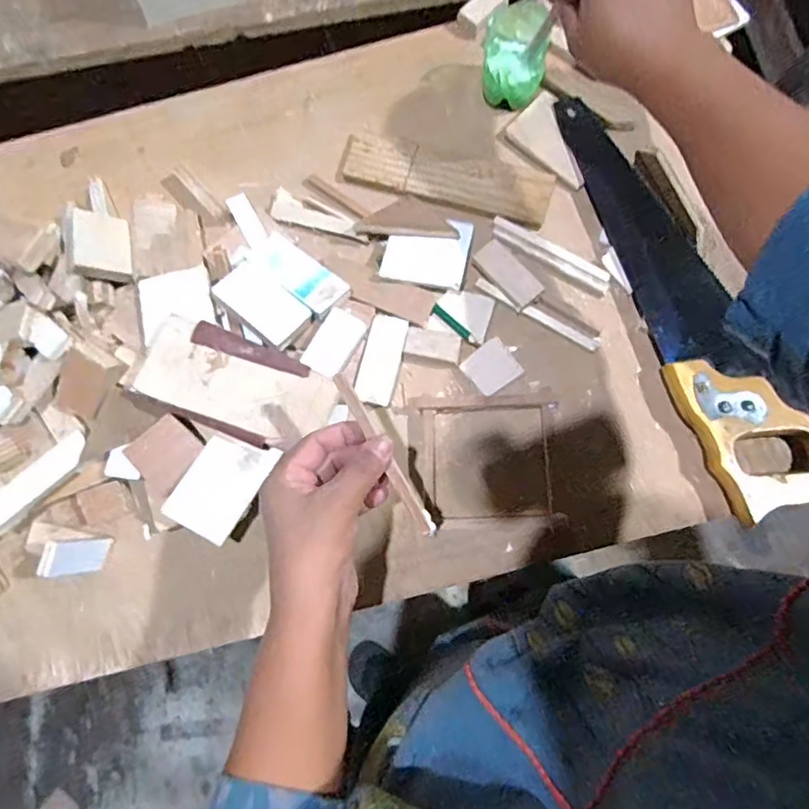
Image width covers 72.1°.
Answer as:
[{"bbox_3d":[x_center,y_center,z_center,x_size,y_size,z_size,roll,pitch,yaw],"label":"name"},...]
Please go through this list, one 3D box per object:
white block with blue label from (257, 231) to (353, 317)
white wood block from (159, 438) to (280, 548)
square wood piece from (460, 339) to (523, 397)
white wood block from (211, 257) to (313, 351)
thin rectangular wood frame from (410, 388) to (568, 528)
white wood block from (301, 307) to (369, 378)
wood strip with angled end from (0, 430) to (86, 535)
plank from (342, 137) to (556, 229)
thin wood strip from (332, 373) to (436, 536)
[{"bbox_3d":[-0.094,-0.116,0.495,0.093,0.008,0.038,39,75,11],"label":"white block with blue label"},{"bbox_3d":[-0.150,0.064,0.454,0.055,0.013,0.084,28,82,9],"label":"white wood block"},{"bbox_3d":[0.077,-0.033,0.492,0.042,0.010,0.040,-36,78,-4],"label":"square wood piece"},{"bbox_3d":[-0.123,-0.089,0.482,0.081,0.010,0.049,42,73,5],"label":"white wood block"},{"bbox_3d":[0.071,0.045,0.471,0.121,0.021,0.117,-3,78,4],"label":"thin rectangular wood frame"},{"bbox_3d":[-0.060,-0.052,0.477,0.034,0.012,0.057,33,82,10],"label":"white wood block"},{"bbox_3d":[-0.306,0.065,0.464,0.102,0.012,0.029,-41,78,-5],"label":"wood strip with angled end"},{"bbox_3d":[0.040,-0.217,0.535,0.198,0.018,0.055,17,80,8],"label":"plank"},{"bbox_3d":[-0.013,0.034,0.376,0.011,0.006,0.124,-30,94,-6],"label":"thin wood strip"}]

